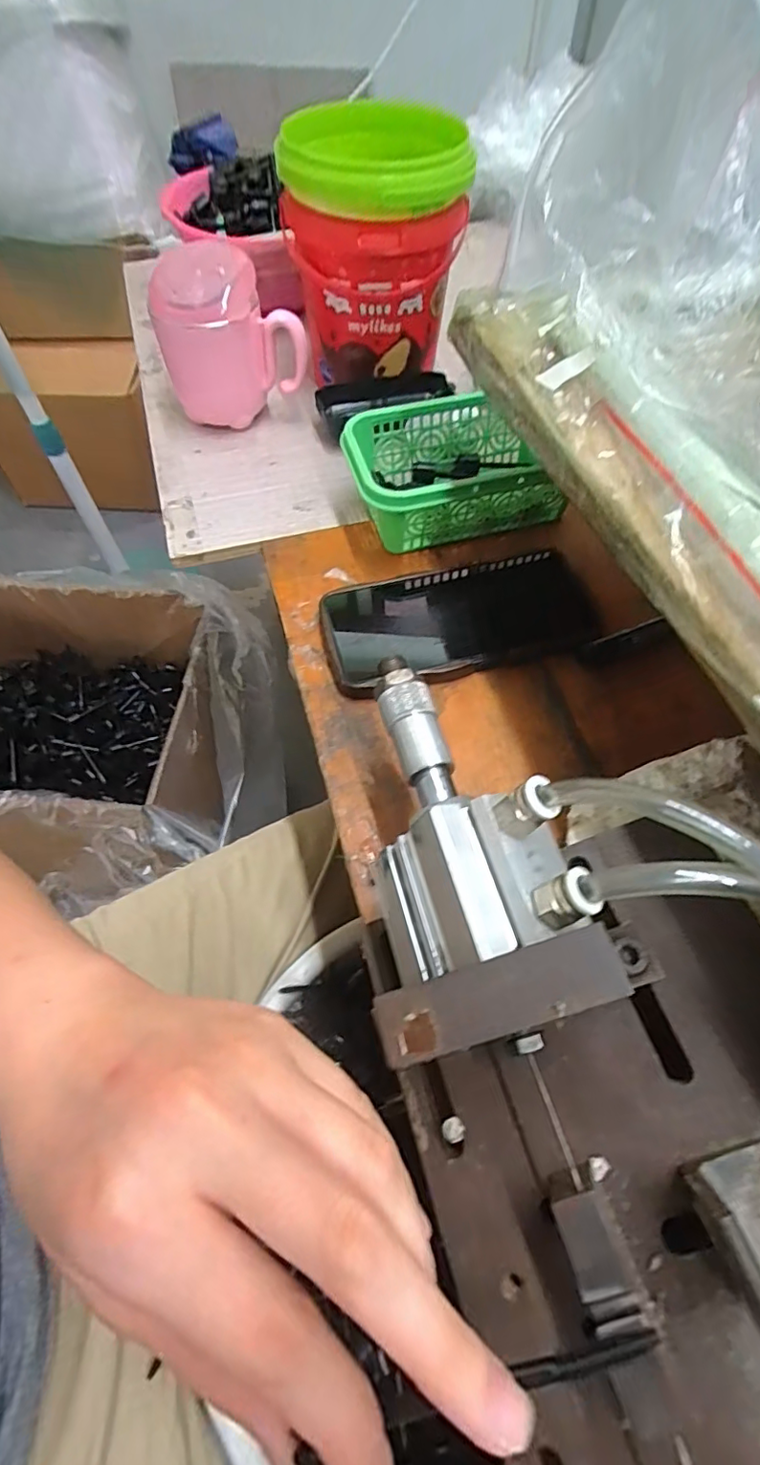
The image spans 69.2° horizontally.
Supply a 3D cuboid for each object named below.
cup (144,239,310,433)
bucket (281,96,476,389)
[{"bbox_3d":[-0.116,-0.303,0.426,0.104,0.101,0.074,-18,61,-10],"label":"cup"},{"bbox_3d":[-0.006,-0.375,0.430,0.129,0.133,0.141,-6,60,-3],"label":"bucket"}]

